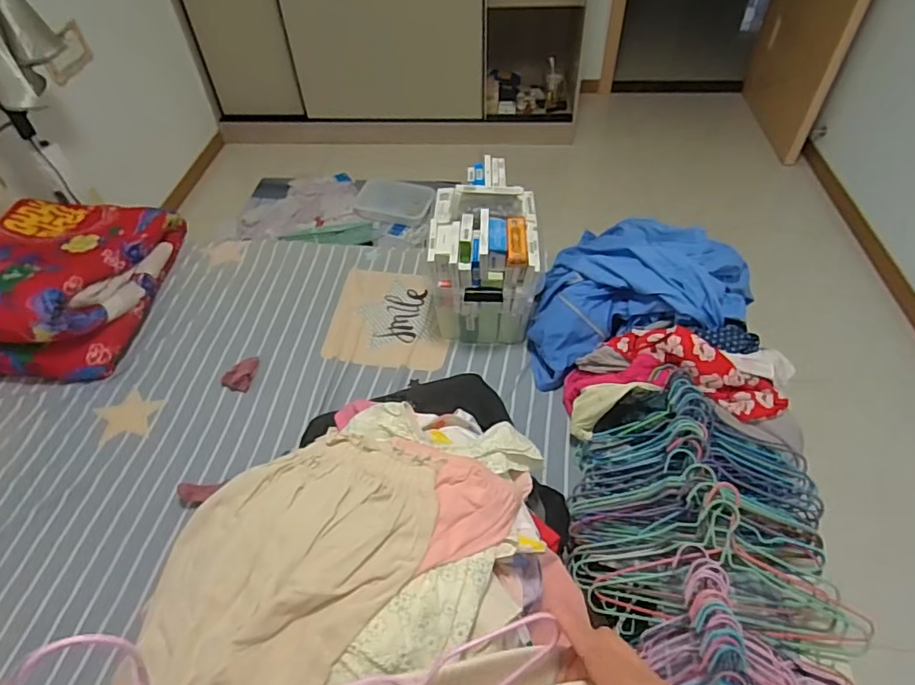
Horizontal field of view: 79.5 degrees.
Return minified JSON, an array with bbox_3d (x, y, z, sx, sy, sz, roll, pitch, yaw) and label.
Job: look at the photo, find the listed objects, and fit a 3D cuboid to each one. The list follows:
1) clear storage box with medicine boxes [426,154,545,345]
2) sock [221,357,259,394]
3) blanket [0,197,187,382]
[{"bbox_3d":[0.071,-0.220,1.380,0.251,0.335,0.361,0,48,5],"label":"clear storage box with medicine boxes"},{"bbox_3d":[-0.525,0.072,1.346,0.065,0.021,0.102,10,49,13],"label":"sock"},{"bbox_3d":[-1.101,-0.176,1.473,0.530,0.229,0.557,0,48,4],"label":"blanket"}]

